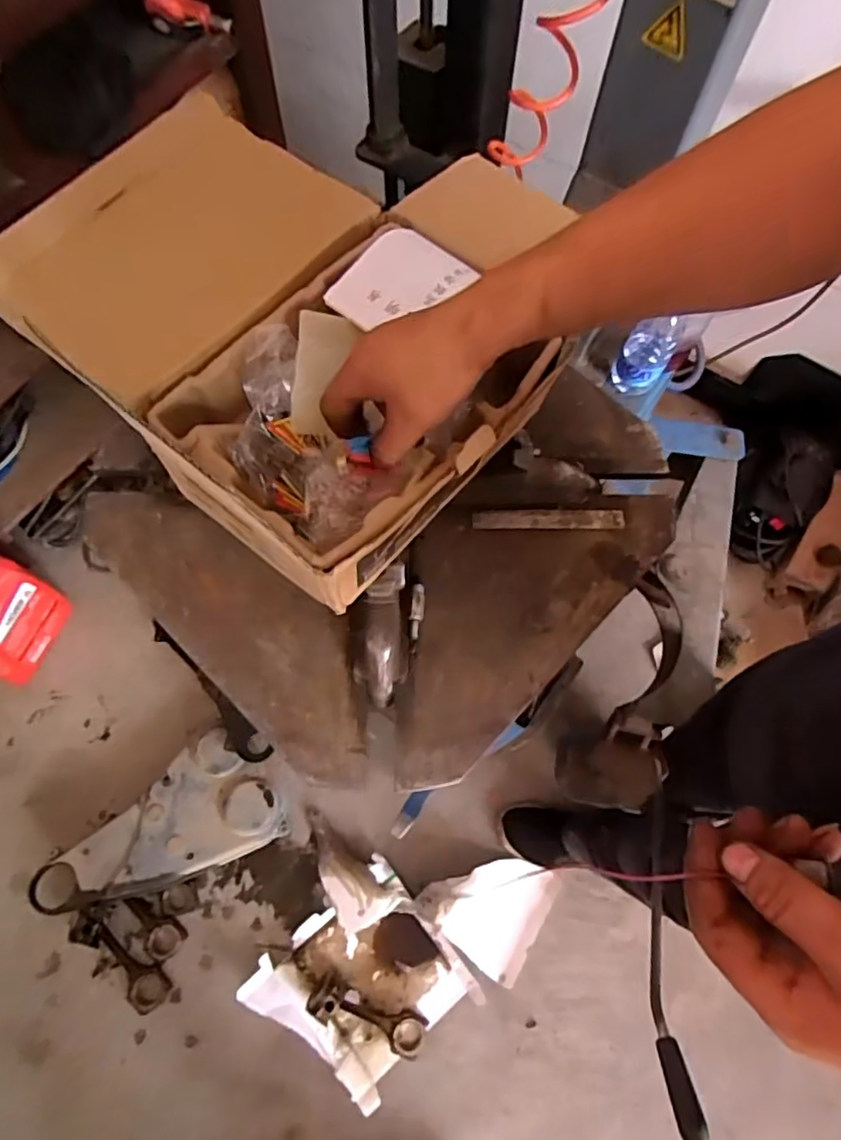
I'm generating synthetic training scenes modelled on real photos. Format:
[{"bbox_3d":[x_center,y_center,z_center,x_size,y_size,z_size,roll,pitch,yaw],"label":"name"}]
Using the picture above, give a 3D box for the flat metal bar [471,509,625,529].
[{"bbox_3d":[0.131,-0.052,0.612,0.154,0.005,0.021,-1,70,-2],"label":"flat metal bar"}]

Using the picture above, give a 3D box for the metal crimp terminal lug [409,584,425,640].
[{"bbox_3d":[-0.003,0.039,0.564,0.012,0.009,0.052,5,70,1],"label":"metal crimp terminal lug"}]

